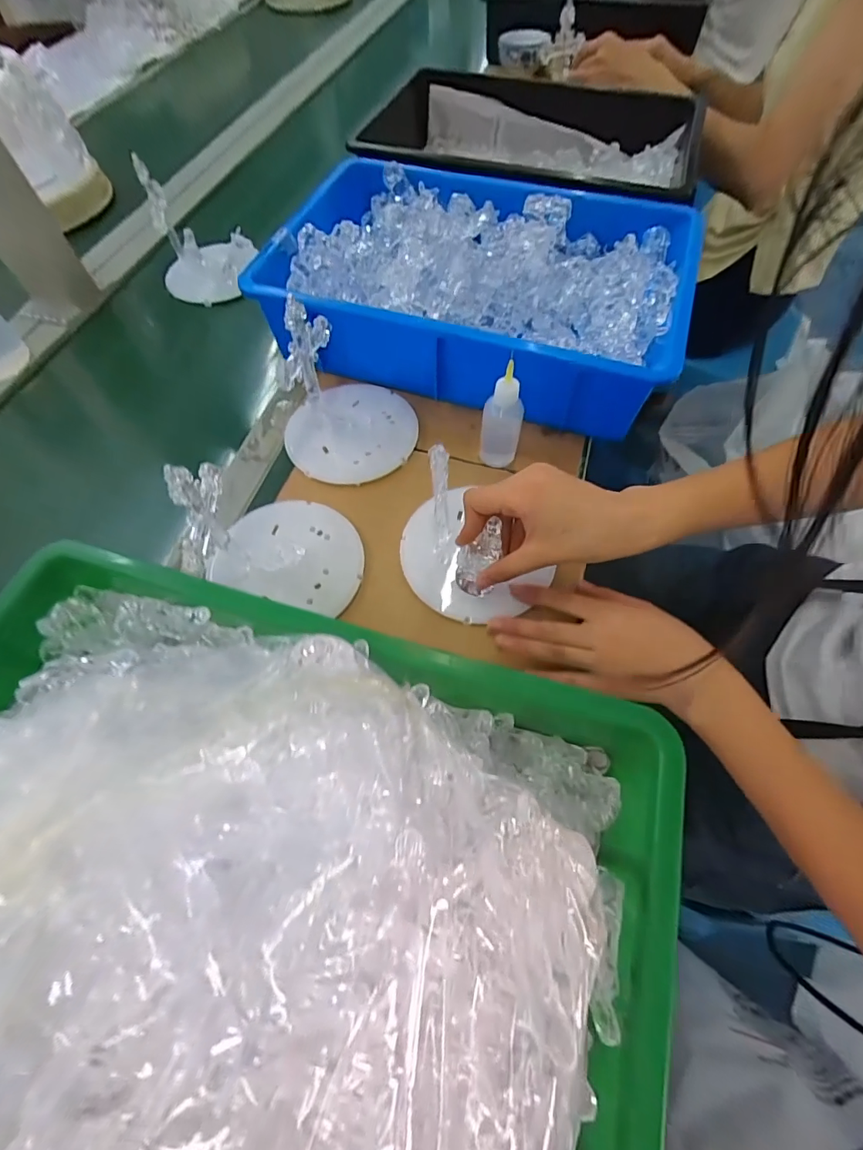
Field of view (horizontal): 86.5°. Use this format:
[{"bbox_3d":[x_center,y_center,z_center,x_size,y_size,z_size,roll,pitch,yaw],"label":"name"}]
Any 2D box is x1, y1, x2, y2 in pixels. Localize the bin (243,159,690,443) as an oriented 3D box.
[{"bbox_3d":[0.049,-0.309,0.494,0.393,0.085,0.270,17,64,11],"label":"bin"}]

